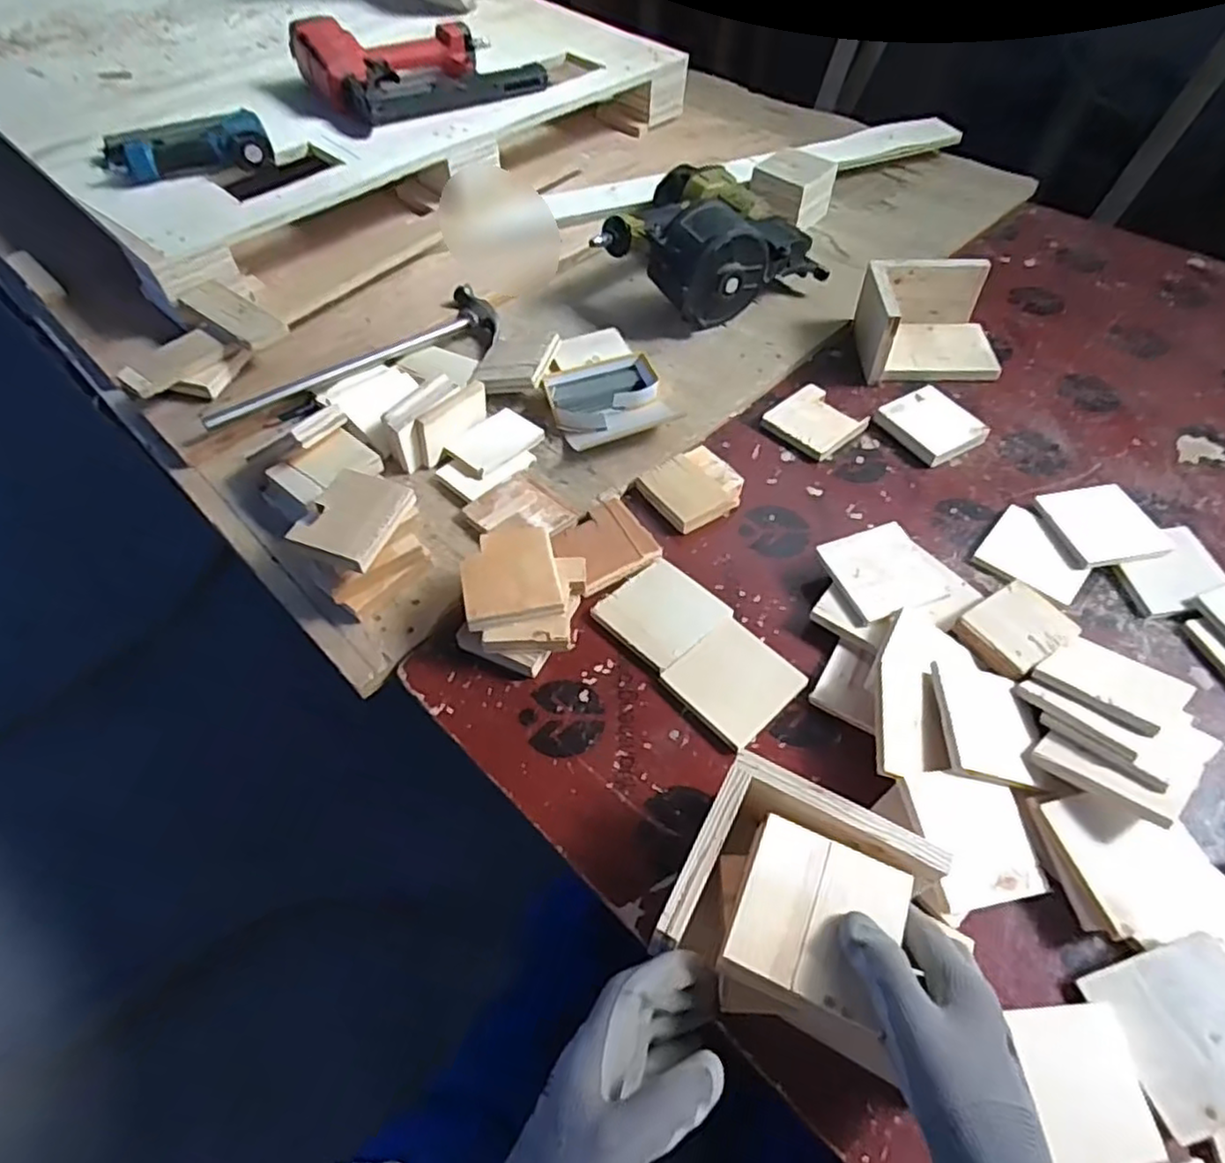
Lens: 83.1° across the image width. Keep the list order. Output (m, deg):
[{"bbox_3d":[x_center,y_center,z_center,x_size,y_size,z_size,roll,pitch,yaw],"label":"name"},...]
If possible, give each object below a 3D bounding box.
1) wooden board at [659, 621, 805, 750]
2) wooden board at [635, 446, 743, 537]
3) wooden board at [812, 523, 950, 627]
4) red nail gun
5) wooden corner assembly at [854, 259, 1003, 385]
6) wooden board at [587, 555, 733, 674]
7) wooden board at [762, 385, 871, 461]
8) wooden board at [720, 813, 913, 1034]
[{"bbox_3d":[0.104,0.085,0.591,0.090,0.005,0.090,-37,62,-21],"label":"wooden board"},{"bbox_3d":[0.084,-0.099,0.723,0.099,0.016,0.086,-32,60,-18],"label":"wooden board"},{"bbox_3d":[0.243,-0.010,0.630,0.088,0.007,0.089,-20,59,-7],"label":"wooden board"},{"bbox_3d":[-0.272,-0.757,1.010,0.338,0.088,0.174,-20,58,-15],"label":"red nail gun"},{"bbox_3d":[0.388,-0.317,0.833,0.160,0.080,0.124,0,54,2],"label":"wooden corner assembly"},{"bbox_3d":[0.045,0.029,0.633,0.092,0.006,0.091,-39,62,-22],"label":"wooden board"},{"bbox_3d":[0.231,-0.184,0.785,0.088,0.015,0.091,-38,62,-21],"label":"wooden board"},{"bbox_3d":[0.120,0.195,0.405,0.090,0.007,0.088,20,59,15],"label":"wooden board"}]

